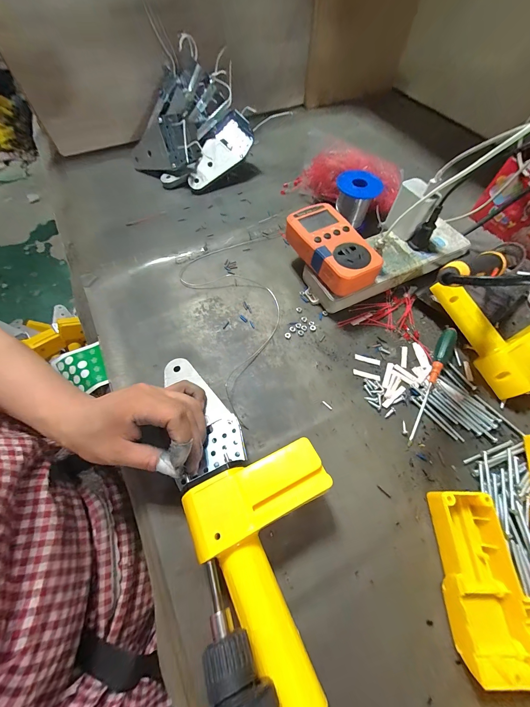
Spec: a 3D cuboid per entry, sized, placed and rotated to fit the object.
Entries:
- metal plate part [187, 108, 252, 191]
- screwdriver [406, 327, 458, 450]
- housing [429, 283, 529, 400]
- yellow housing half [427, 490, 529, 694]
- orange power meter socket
[{"bbox_3d":[-0.077,-0.345,0.459,0.143,0.053,0.012,-46,35,2],"label":"metal plate part"},{"bbox_3d":[0.181,0.031,0.287,0.016,0.019,0.145,30,67,14],"label":"screwdriver"},{"bbox_3d":[0.279,-0.031,0.305,0.113,0.045,0.137,-19,65,-10],"label":"housing"},{"bbox_3d":[0.214,0.180,0.206,0.148,0.025,0.112,6,64,3],"label":"yellow housing half"},{"bbox_3d":[0.081,-0.130,0.324,0.064,0.032,0.124,-27,66,-13],"label":"orange power meter socket"}]

